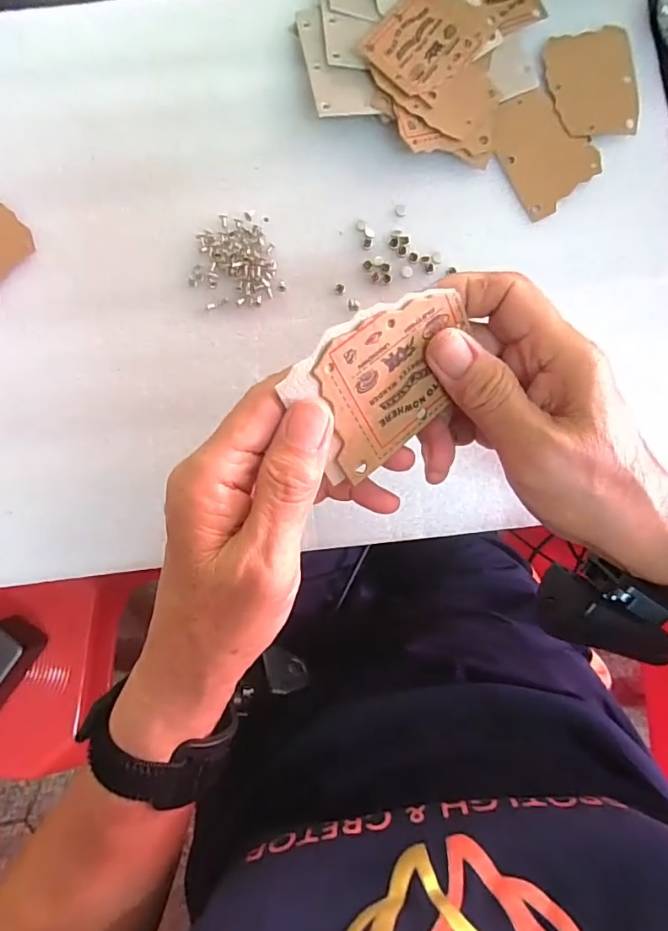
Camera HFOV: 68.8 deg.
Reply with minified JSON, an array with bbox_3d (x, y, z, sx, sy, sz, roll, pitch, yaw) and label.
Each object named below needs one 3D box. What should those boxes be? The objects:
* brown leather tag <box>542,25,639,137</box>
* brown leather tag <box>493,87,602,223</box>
[{"bbox_3d":[0.165,-0.245,0.312,0.055,0.004,0.074,-5,85,0],"label":"brown leather tag"},{"bbox_3d":[0.132,-0.200,0.309,0.055,0.004,0.075,-27,87,-2],"label":"brown leather tag"}]

